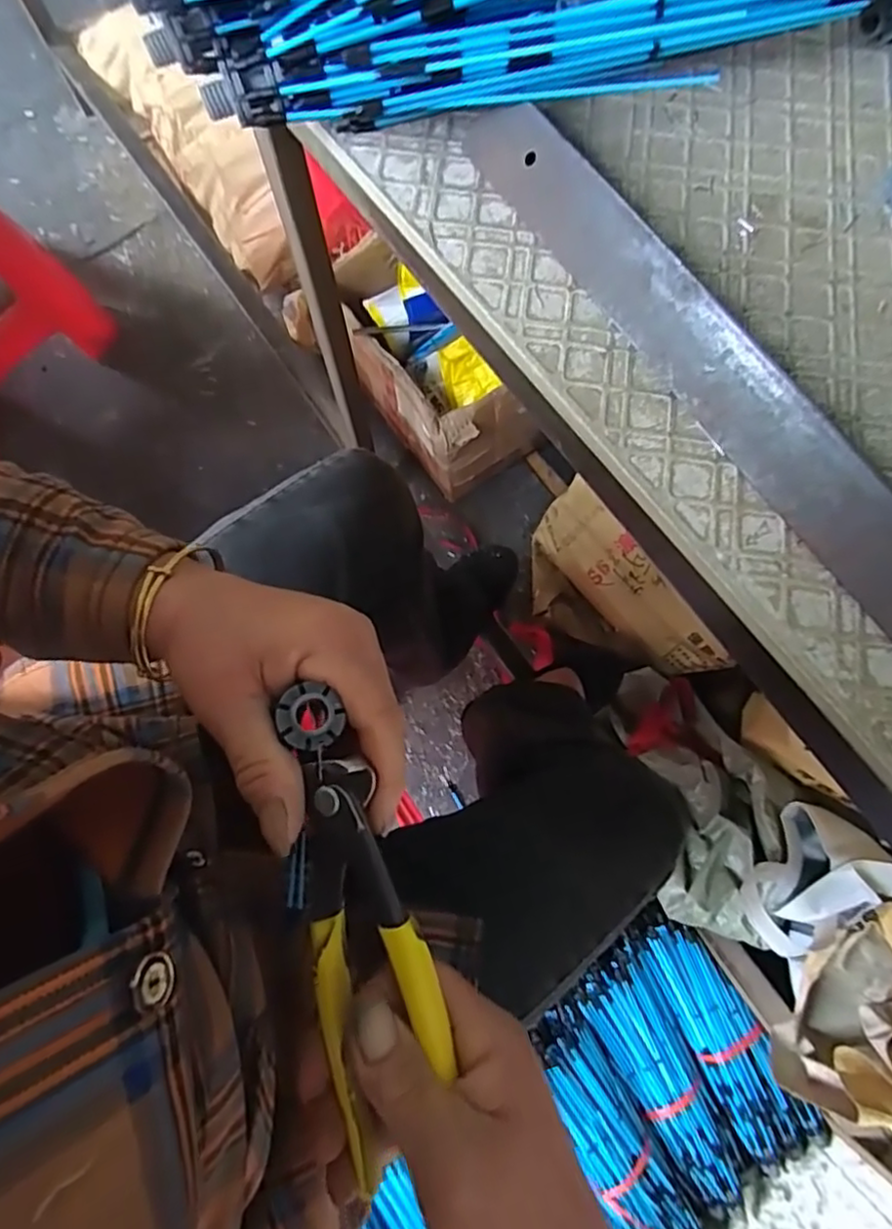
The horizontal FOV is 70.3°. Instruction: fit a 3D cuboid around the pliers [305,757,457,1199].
[{"bbox_3d":[-0.026,0.127,0.227,0.046,0.024,0.150,-6,92,-1],"label":"pliers"}]

